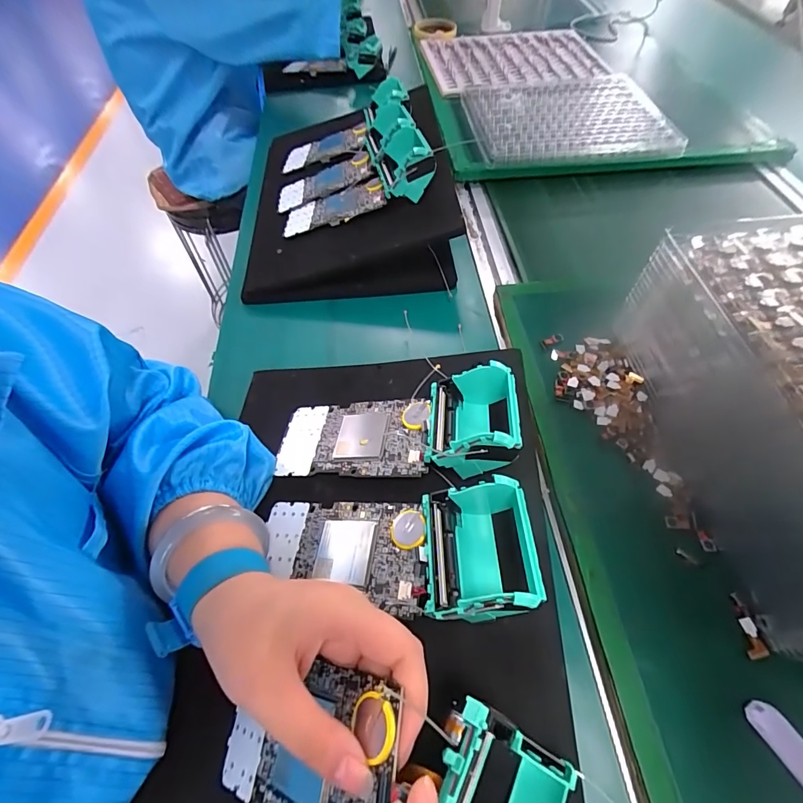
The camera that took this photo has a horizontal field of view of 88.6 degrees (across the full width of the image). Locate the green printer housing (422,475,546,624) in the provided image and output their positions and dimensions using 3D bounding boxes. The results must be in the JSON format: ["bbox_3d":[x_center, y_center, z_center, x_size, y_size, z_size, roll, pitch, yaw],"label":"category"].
[{"bbox_3d":[0.042,0.081,0.232,0.061,0.044,0.072,-5,57,1],"label":"green printer housing"}]

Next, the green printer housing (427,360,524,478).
[{"bbox_3d":[0.048,0.016,0.280,0.060,0.052,0.078,3,57,6],"label":"green printer housing"}]

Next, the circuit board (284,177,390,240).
[{"bbox_3d":[-0.078,-0.226,0.481,0.126,0.008,0.060,-9,55,18],"label":"circuit board"}]

